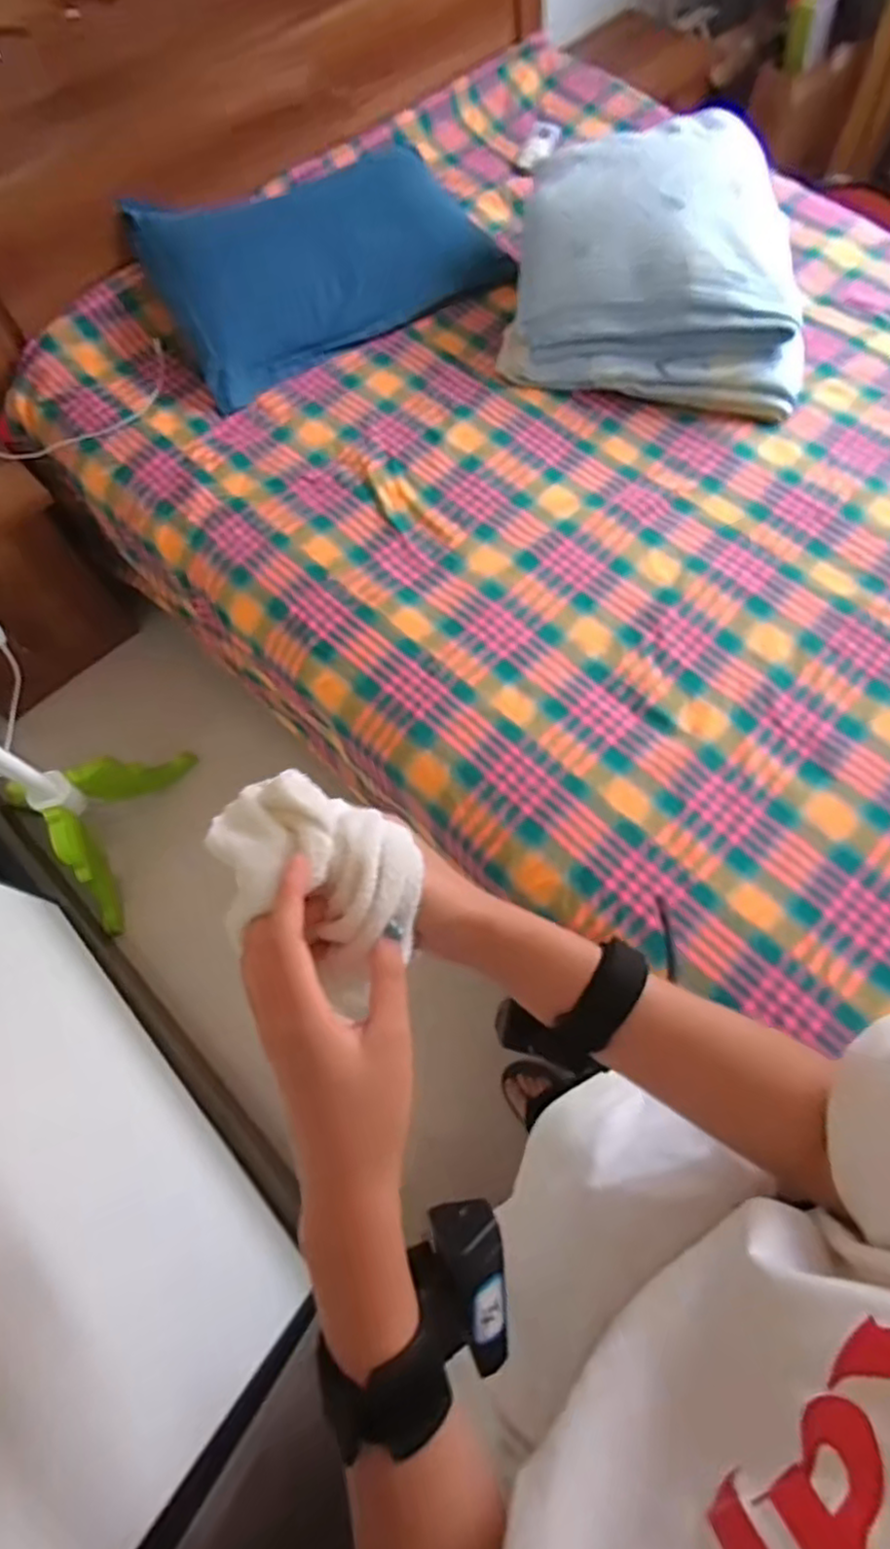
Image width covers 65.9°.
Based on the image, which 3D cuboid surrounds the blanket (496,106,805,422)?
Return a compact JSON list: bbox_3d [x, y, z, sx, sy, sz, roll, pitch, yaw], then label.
[{"bbox_3d":[0.393,-0.911,1.219,0.514,0.232,0.422,12,68,8],"label":"blanket"}]

